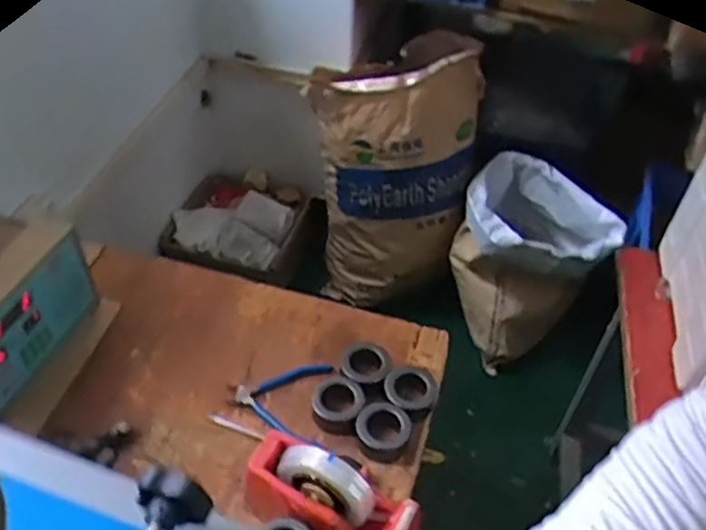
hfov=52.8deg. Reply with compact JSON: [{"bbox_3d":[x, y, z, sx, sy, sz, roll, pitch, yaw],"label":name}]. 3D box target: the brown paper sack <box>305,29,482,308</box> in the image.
[{"bbox_3d":[0.093,-0.200,1.757,0.375,0.683,0.245,13,45,8],"label":"brown paper sack"}]

